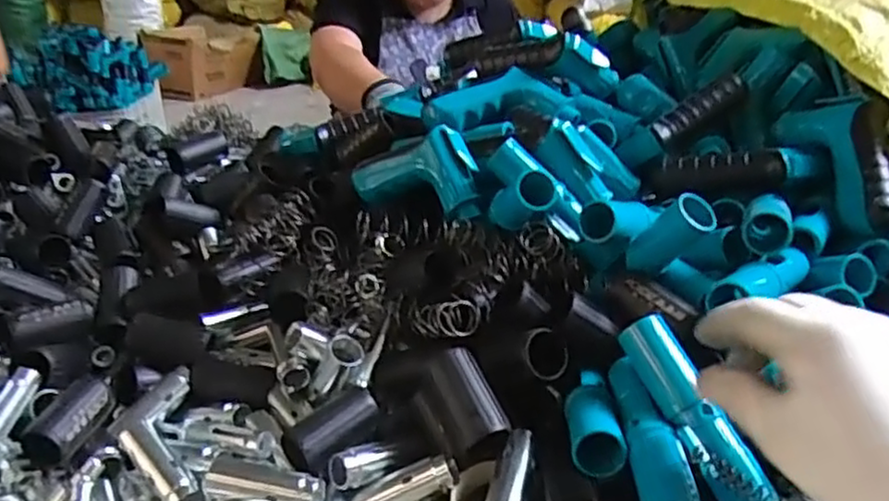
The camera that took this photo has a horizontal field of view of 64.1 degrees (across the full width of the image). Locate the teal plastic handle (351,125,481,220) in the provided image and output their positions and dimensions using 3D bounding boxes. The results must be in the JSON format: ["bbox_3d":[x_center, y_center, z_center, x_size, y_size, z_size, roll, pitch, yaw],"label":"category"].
[{"bbox_3d":[-0.021,-0.068,0.596,0.138,0.062,0.044,21,33,39],"label":"teal plastic handle"}]

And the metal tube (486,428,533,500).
[{"bbox_3d":[0.039,0.137,0.425,0.024,0.018,0.073,3,25,10],"label":"metal tube"}]

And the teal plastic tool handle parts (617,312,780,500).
[{"bbox_3d":[0.142,0.091,0.403,0.026,0.032,0.121,-11,53,-19],"label":"teal plastic tool handle parts"}]

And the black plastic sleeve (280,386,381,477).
[{"bbox_3d":[-0.071,0.121,0.478,0.066,0.027,0.033,-19,30,-33],"label":"black plastic sleeve"}]

